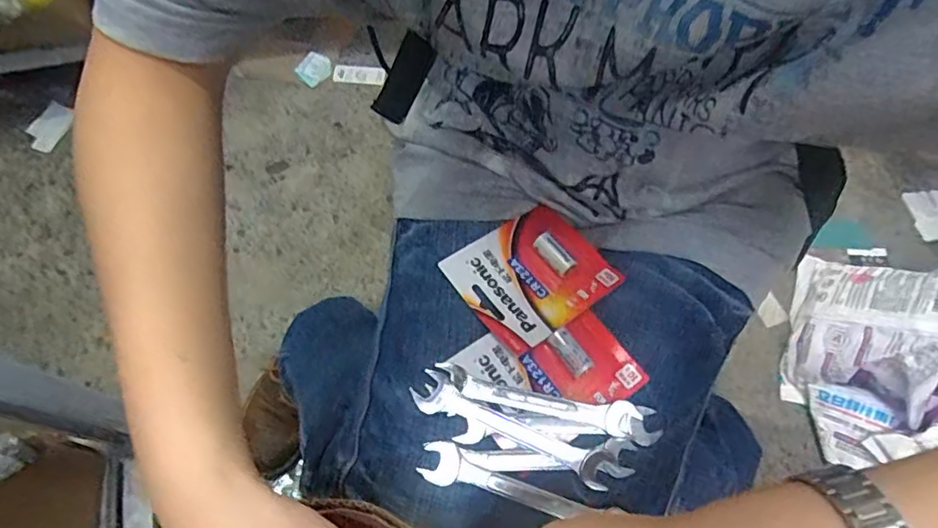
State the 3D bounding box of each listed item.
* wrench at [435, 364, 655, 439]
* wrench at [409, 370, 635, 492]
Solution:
[{"bbox_3d":[0.049,0.092,0.387,0.141,0.006,0.022,12,67,3],"label":"wrench"},{"bbox_3d":[0.034,0.110,0.377,0.146,0.009,0.025,23,68,8],"label":"wrench"}]

